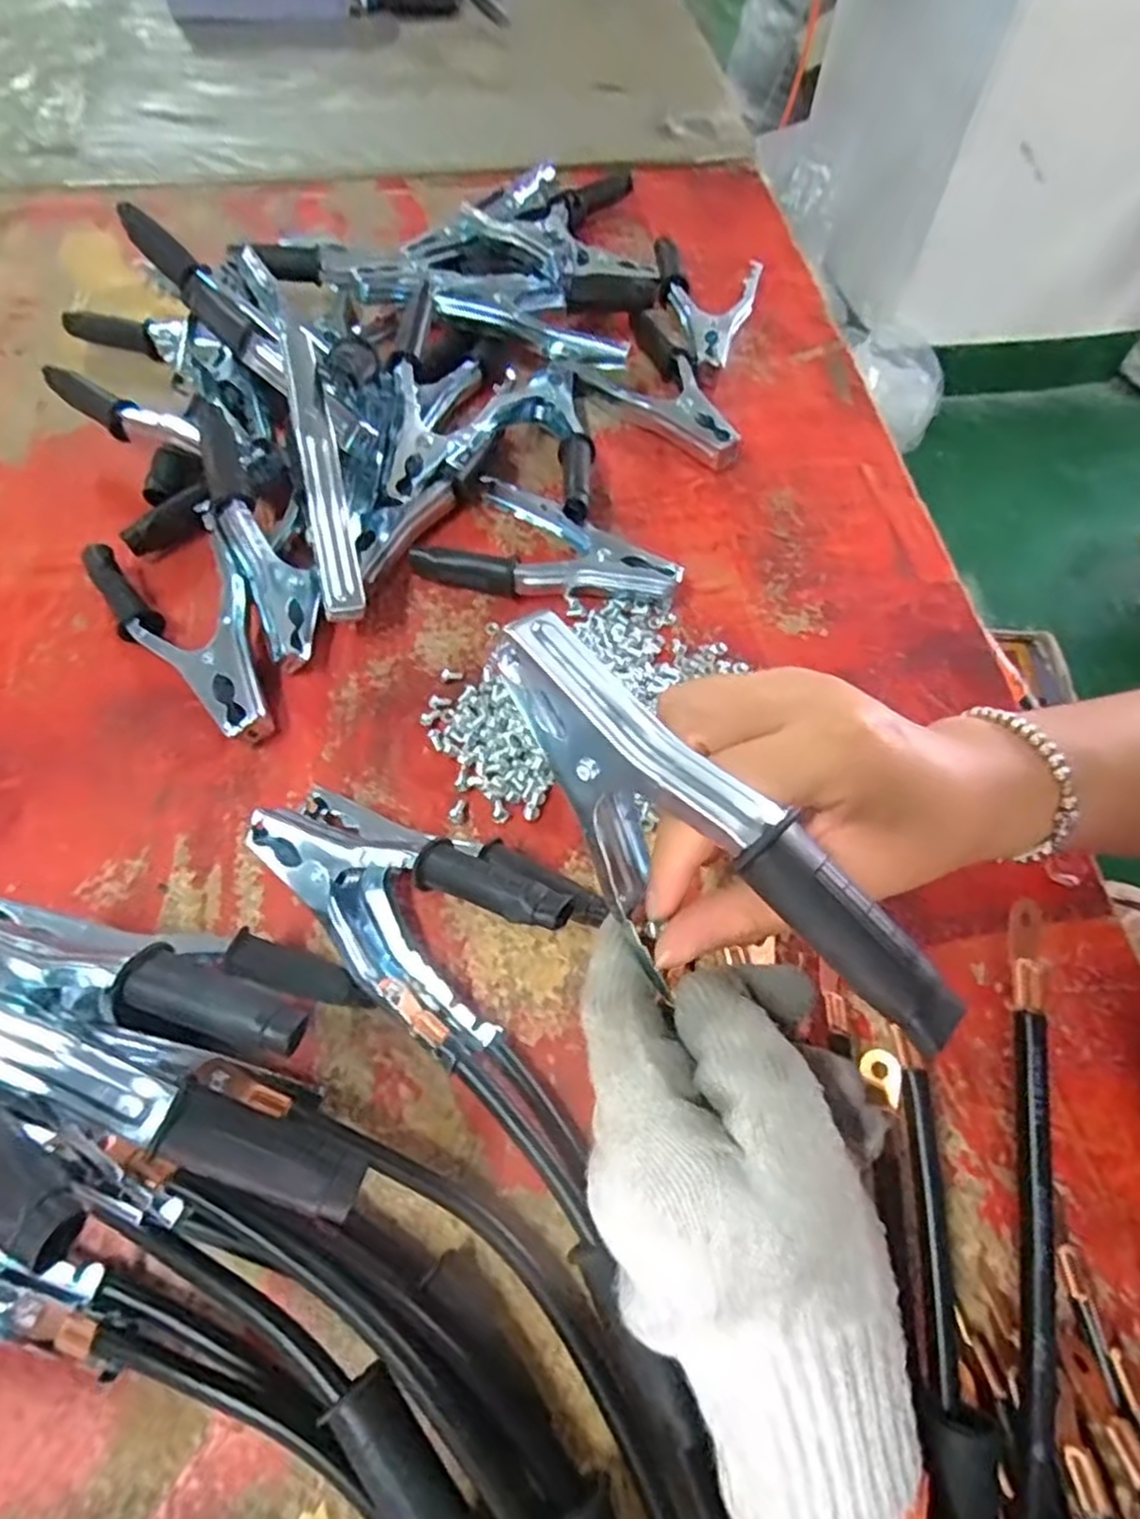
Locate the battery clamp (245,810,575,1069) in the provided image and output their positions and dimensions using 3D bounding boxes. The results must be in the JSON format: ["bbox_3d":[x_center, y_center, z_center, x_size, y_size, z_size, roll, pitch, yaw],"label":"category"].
[{"bbox_3d":[-0.074,0.054,0.309,0.134,0.071,0.064,36,66,17],"label":"battery clamp"}]

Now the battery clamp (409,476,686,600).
[{"bbox_3d":[-0.008,-0.115,0.428,0.139,0.023,0.076,21,63,9],"label":"battery clamp"}]

